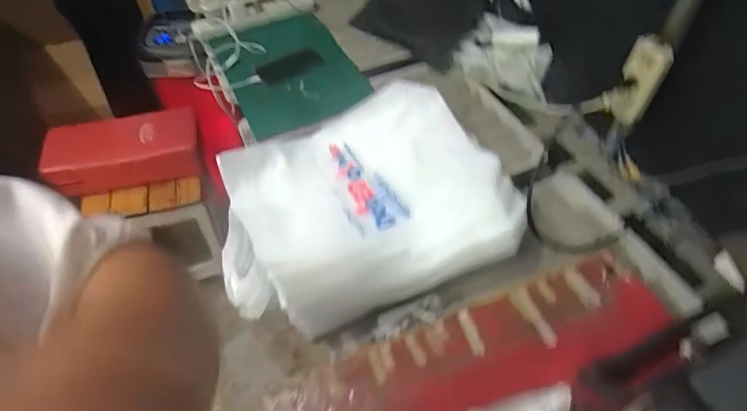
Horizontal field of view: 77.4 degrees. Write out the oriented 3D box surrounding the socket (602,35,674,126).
[{"bbox_3d":[0.456,-0.212,0.811,0.069,0.149,0.040,31,56,24],"label":"socket"}]

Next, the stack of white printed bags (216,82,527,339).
[{"bbox_3d":[-0.024,0.003,0.777,0.468,0.158,0.331,-15,51,-12],"label":"stack of white printed bags"}]

